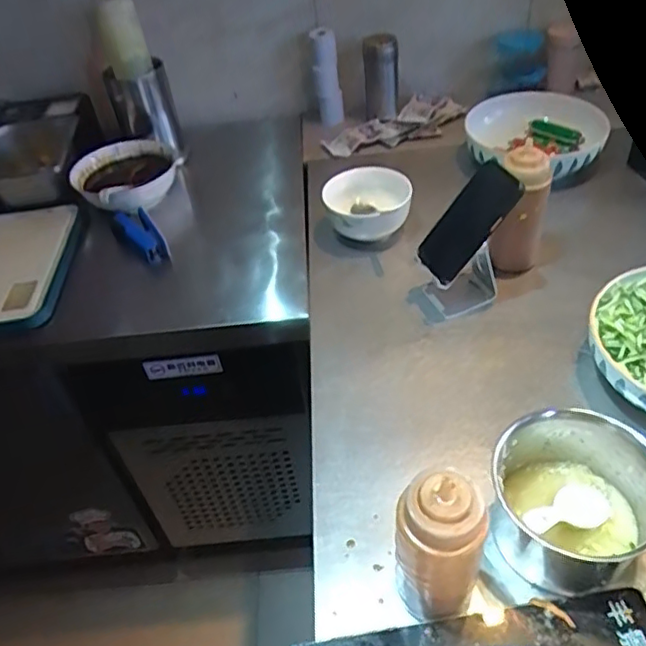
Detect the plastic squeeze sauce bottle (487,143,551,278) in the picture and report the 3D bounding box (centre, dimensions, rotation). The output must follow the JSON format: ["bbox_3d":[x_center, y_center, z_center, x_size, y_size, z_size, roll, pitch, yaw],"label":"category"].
[{"bbox_3d":[0.253,-0.130,0.792,0.066,0.176,0.080,9,44,18],"label":"plastic squeeze sauce bottle"}]

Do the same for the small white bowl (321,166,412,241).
[{"bbox_3d":[0.067,-0.170,0.927,0.126,0.082,0.115,-4,42,4],"label":"small white bowl"}]

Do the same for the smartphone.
[{"bbox_3d":[0.173,-0.121,0.745,0.013,0.150,0.067,9,34,-46],"label":"smartphone"}]

